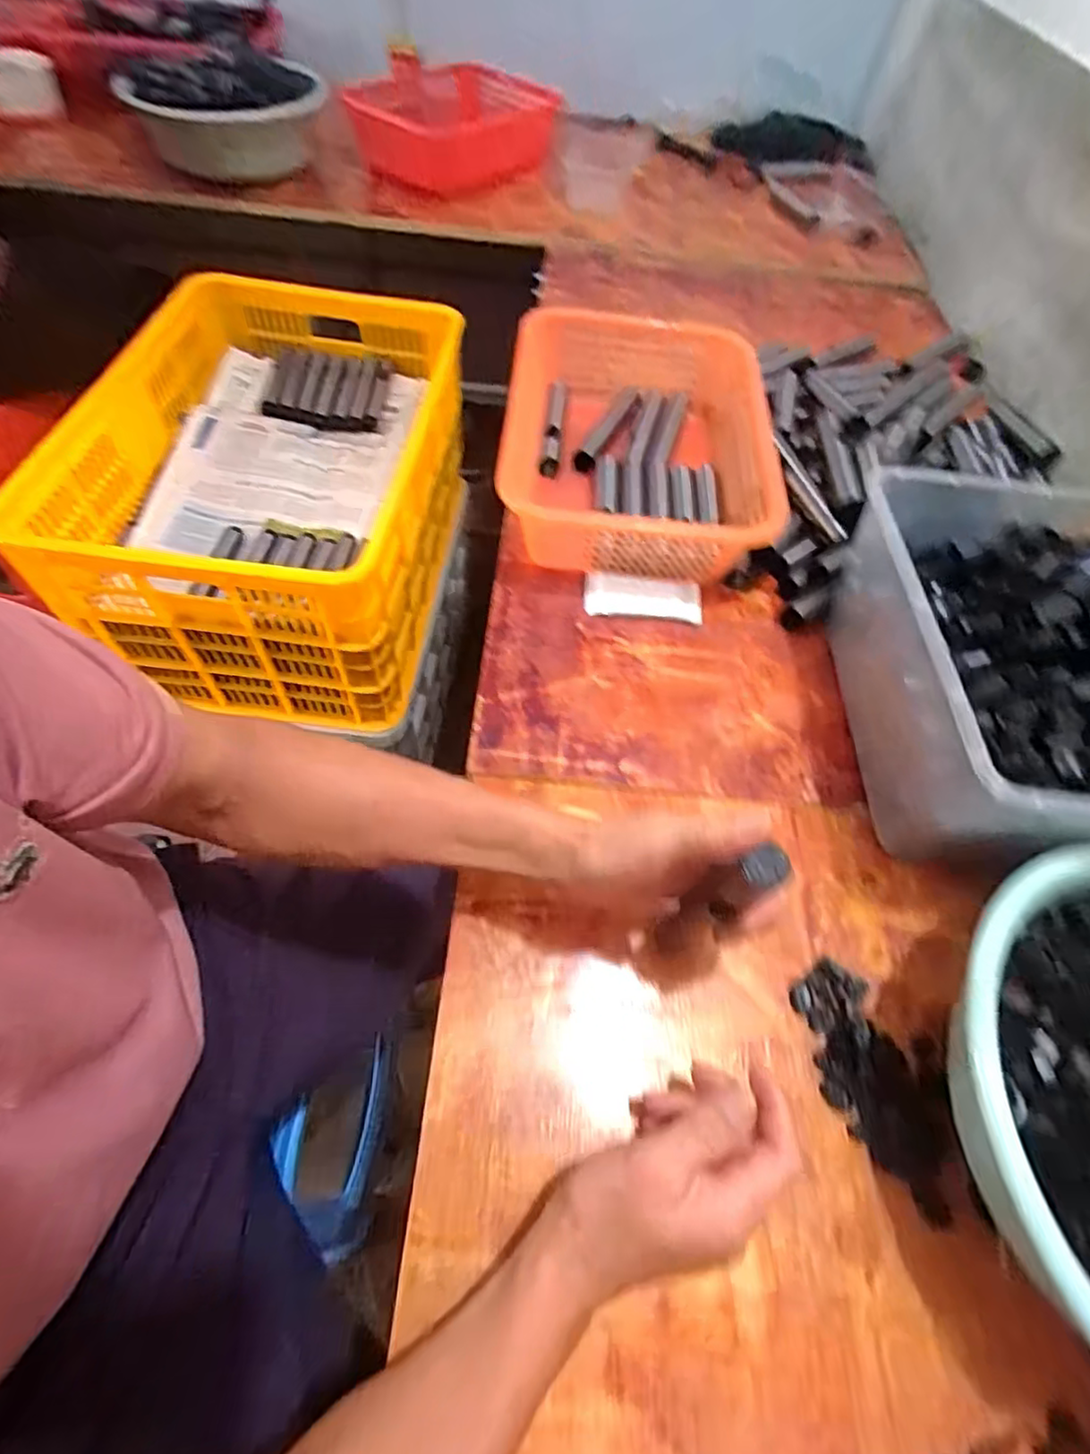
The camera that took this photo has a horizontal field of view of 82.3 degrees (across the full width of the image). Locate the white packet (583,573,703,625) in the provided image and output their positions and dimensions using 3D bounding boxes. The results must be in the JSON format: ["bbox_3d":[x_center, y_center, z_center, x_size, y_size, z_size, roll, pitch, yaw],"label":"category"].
[{"bbox_3d":[0.093,-0.124,0.596,0.111,0.017,0.043,6,58,1],"label":"white packet"}]

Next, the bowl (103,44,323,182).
[{"bbox_3d":[-0.462,-0.953,0.977,0.266,0.114,0.275,1,58,-2],"label":"bowl"}]

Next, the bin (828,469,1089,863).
[{"bbox_3d":[0.398,-0.047,0.486,0.288,0.143,0.327,5,58,1],"label":"bin"}]

